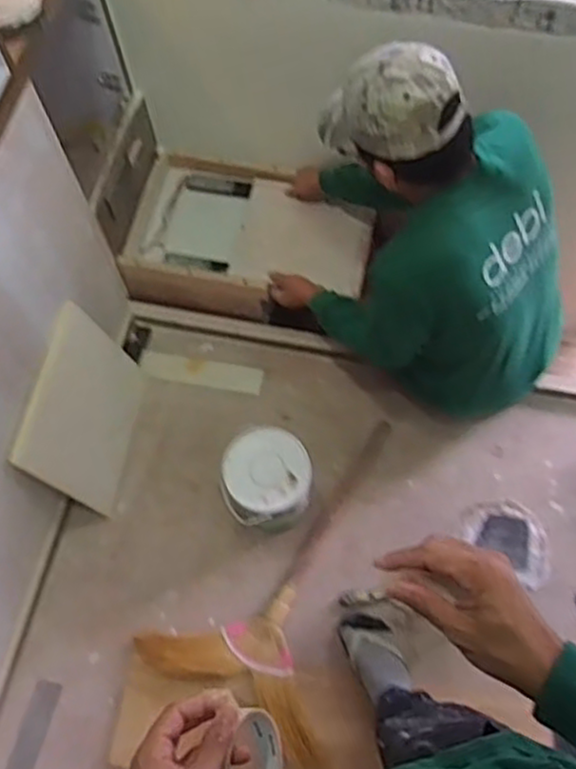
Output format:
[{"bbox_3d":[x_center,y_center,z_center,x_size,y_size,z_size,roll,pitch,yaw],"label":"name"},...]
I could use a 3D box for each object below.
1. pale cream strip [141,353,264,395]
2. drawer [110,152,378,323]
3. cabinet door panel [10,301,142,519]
[{"bbox_3d":[-0.214,-0.031,1.814,0.306,0.018,0.073,9,65,10],"label":"pale cream strip"},{"bbox_3d":[-0.091,-0.355,1.820,0.585,0.116,0.370,12,68,7],"label":"drawer"},{"bbox_3d":[-0.437,0.058,1.578,0.022,0.342,0.360,2,65,22],"label":"cabinet door panel"}]

